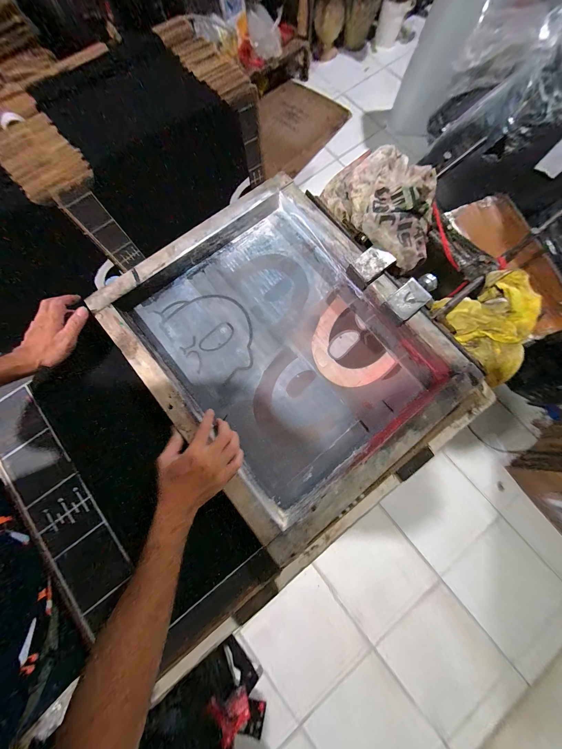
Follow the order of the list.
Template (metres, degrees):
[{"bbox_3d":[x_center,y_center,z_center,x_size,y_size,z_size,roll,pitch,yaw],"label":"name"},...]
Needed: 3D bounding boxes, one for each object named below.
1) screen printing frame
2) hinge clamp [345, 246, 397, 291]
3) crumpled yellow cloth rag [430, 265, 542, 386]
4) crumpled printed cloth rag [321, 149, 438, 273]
[{"bbox_3d":[0.001,-0.051,0.454,0.461,0.066,0.574,-39,81,-7],"label":"screen printing frame"},{"bbox_3d":[0.173,-0.210,0.465,0.084,0.020,0.054,-39,81,-8],"label":"hinge clamp"},{"bbox_3d":[0.413,-0.089,0.456,0.156,0.064,0.198,-21,79,-4],"label":"crumpled yellow cloth rag"},{"bbox_3d":[0.218,-0.352,0.494,0.168,0.100,0.275,-24,79,-5],"label":"crumpled printed cloth rag"}]

